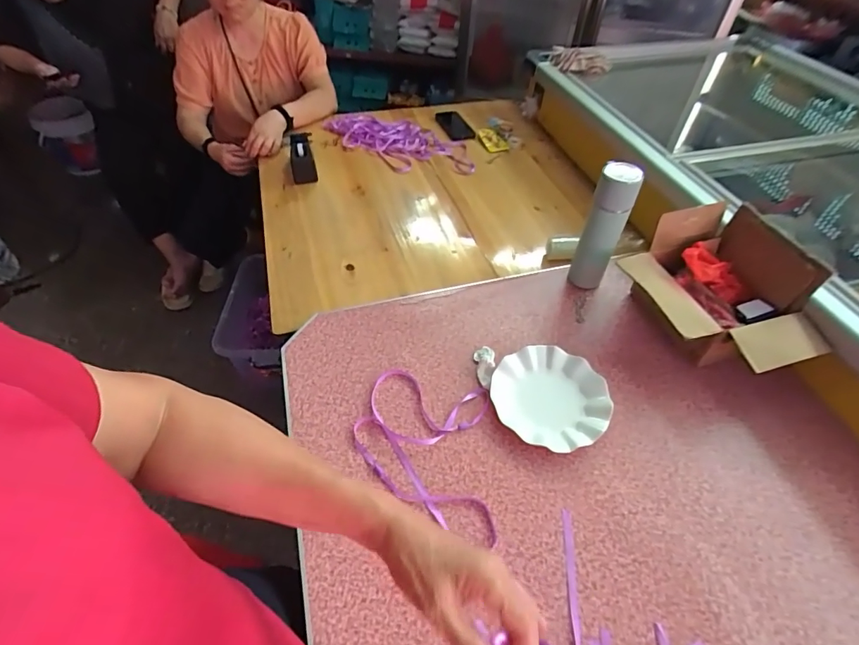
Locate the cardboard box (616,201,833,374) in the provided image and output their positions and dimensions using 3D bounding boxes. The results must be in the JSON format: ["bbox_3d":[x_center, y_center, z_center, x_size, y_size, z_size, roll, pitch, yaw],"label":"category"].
[{"bbox_3d":[0.475,-0.033,0.750,0.206,0.200,0.276,-16,52,-16],"label":"cardboard box"}]

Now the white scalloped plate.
[{"bbox_3d":[0.193,0.120,0.716,0.173,0.025,0.177,1,49,-1],"label":"white scalloped plate"}]

